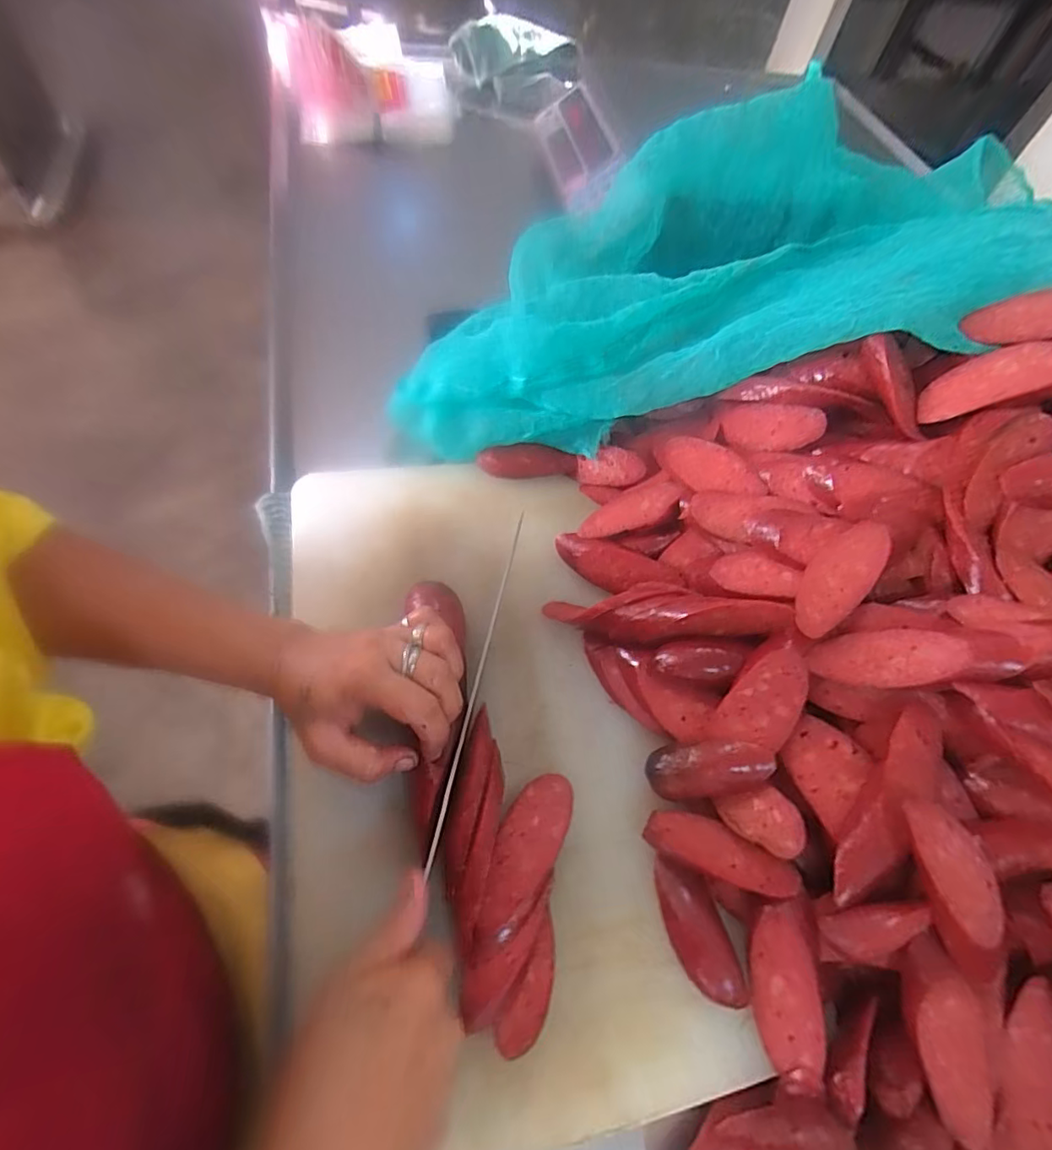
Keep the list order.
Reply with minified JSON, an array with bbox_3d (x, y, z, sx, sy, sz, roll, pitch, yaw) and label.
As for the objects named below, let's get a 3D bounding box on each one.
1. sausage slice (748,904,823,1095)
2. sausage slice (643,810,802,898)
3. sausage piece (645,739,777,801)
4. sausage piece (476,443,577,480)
[{"bbox_3d":[0.141,0.230,0.303,0.033,0.007,0.086,-7,74,22],"label":"sausage slice"},{"bbox_3d":[0.117,0.166,0.332,0.086,0.015,0.028,21,60,5],"label":"sausage slice"},{"bbox_3d":[0.115,0.123,0.349,0.075,0.019,0.032,-13,63,16],"label":"sausage piece"},{"bbox_3d":[0.002,-0.099,0.473,0.085,0.020,0.027,-4,63,-22],"label":"sausage piece"}]

